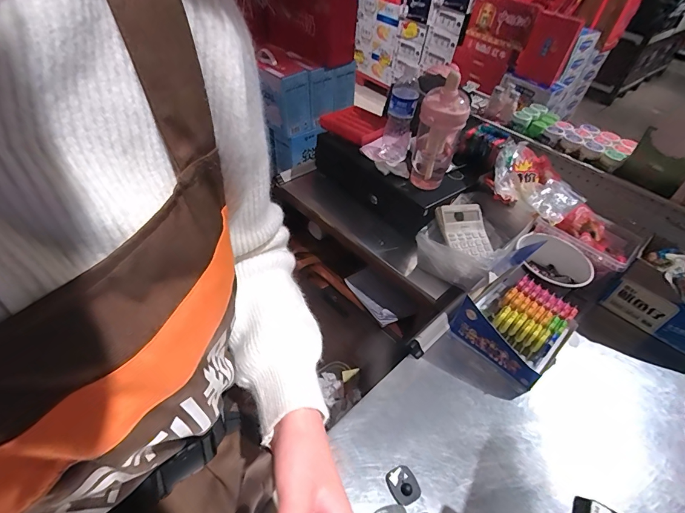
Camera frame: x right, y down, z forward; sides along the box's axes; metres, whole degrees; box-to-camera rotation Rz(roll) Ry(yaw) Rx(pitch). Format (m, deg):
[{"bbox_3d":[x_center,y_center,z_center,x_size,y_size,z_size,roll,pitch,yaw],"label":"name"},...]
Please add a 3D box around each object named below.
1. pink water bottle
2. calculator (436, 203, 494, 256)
[{"bbox_3d":[0.205,-0.261,0.813,0.096,0.241,0.083,14,44,7],"label":"pink water bottle"},{"bbox_3d":[0.269,-0.057,0.838,0.118,0.028,0.116,-4,79,-25],"label":"calculator"}]

